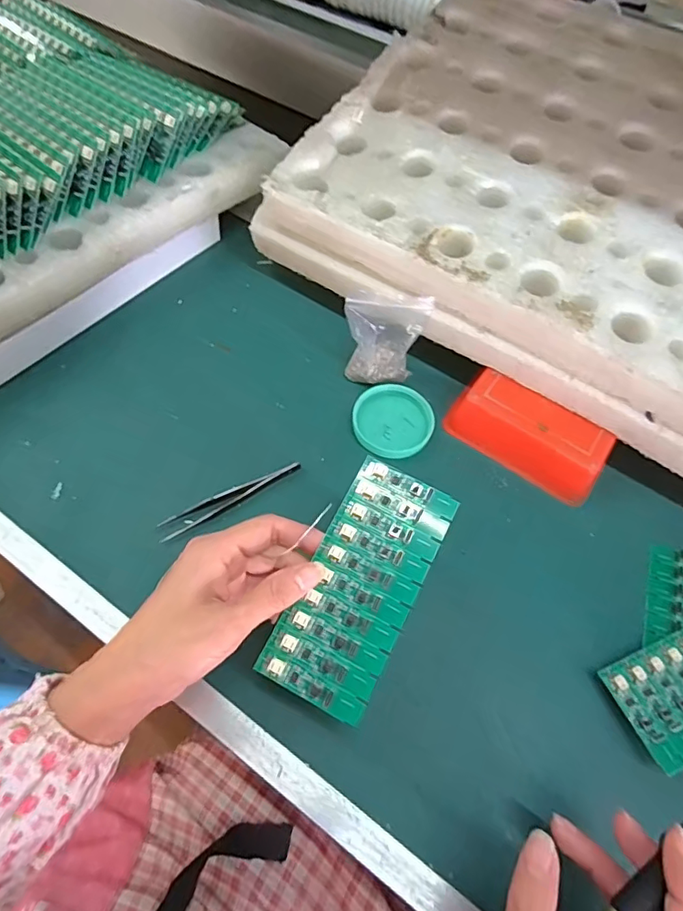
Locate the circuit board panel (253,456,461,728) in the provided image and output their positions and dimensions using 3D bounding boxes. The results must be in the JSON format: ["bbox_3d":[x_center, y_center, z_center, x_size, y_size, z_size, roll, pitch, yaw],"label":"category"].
[{"bbox_3d":[0.012,0.074,0.294,0.063,0.005,0.138,26,75,7],"label":"circuit board panel"}]

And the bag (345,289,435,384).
[{"bbox_3d":[0.036,-0.096,0.422,0.065,0.082,0.028,2,35,-4],"label":"bag"}]

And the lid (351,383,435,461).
[{"bbox_3d":[0.044,-0.030,0.428,0.065,0.011,0.064,2,61,-3],"label":"lid"}]

